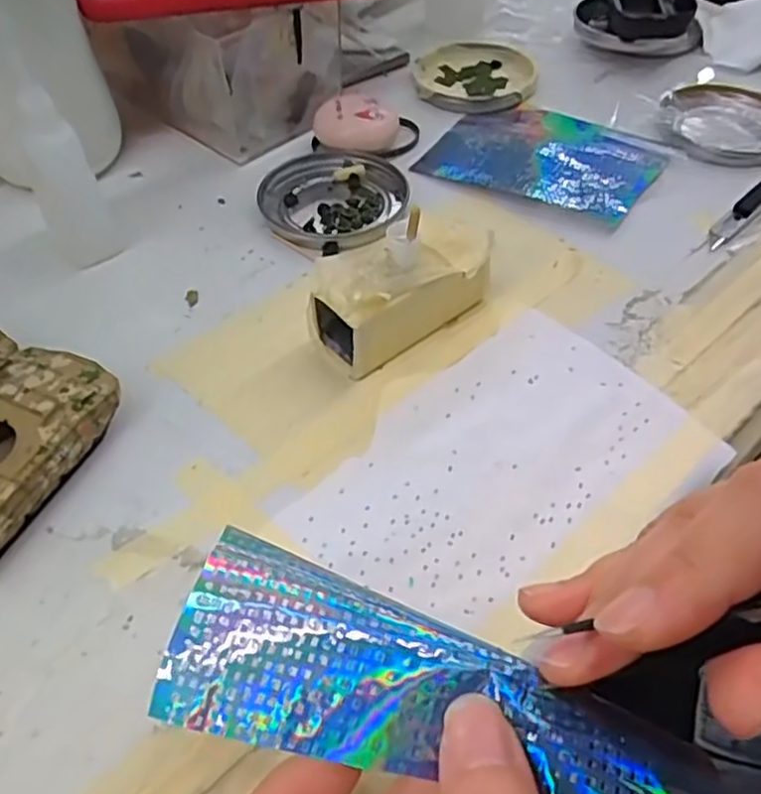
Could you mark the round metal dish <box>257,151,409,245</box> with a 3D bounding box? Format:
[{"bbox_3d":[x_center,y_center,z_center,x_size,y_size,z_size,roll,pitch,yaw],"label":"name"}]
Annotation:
[{"bbox_3d":[-0.028,-0.109,0.384,0.080,0.007,0.078,-1,50,1],"label":"round metal dish"}]

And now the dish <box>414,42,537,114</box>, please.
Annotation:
[{"bbox_3d":[0.063,-0.212,0.471,0.077,0.011,0.082,-1,50,1],"label":"dish"}]

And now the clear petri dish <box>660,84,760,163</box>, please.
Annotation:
[{"bbox_3d":[0.206,-0.167,0.424,0.070,0.013,0.077,-1,50,1],"label":"clear petri dish"}]

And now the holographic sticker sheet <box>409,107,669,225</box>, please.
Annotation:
[{"bbox_3d":[0.094,-0.139,0.414,0.121,0.010,0.099,27,53,22],"label":"holographic sticker sheet"}]

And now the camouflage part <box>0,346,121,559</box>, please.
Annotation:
[{"bbox_3d":[-0.141,0.023,0.262,0.050,0.027,0.095,18,53,15],"label":"camouflage part"}]

